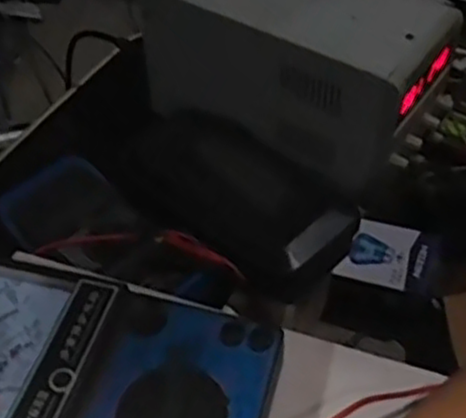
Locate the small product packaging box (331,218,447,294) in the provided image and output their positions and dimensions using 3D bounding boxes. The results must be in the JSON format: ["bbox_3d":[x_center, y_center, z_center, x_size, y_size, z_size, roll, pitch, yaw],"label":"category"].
[{"bbox_3d":[0.193,0.058,0.892,0.113,0.014,0.079,15,74,20],"label":"small product packaging box"}]

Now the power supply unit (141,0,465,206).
[{"bbox_3d":[0.056,-0.141,0.675,0.259,0.132,0.140,31,51,28],"label":"power supply unit"}]

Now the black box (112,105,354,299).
[{"bbox_3d":[-0.005,-0.014,0.650,0.234,0.054,0.127,28,55,29],"label":"black box"}]

